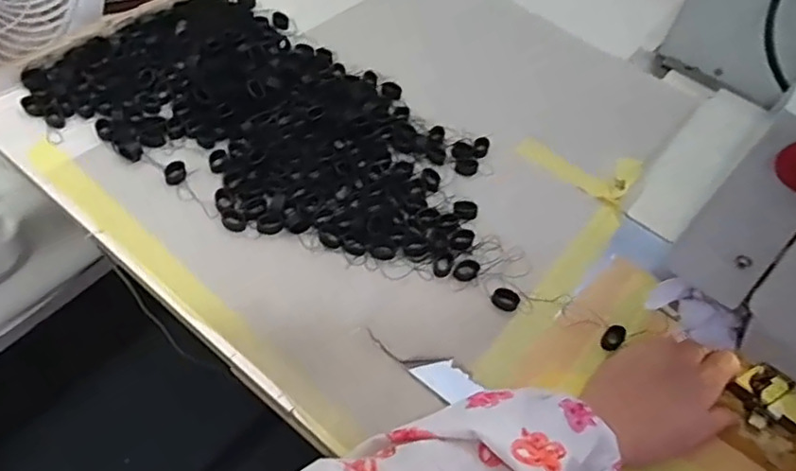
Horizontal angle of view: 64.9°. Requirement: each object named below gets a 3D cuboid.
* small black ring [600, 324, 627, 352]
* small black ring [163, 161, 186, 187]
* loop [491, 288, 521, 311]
[{"bbox_3d":[0.165,0.077,0.478,0.015,0.006,0.025,34,56,15],"label":"small black ring"},{"bbox_3d":[-0.183,-0.051,0.514,0.017,0.007,0.020,-10,56,-17],"label":"small black ring"},{"bbox_3d":[0.084,0.049,0.486,0.021,0.009,0.016,30,55,13],"label":"loop"}]

